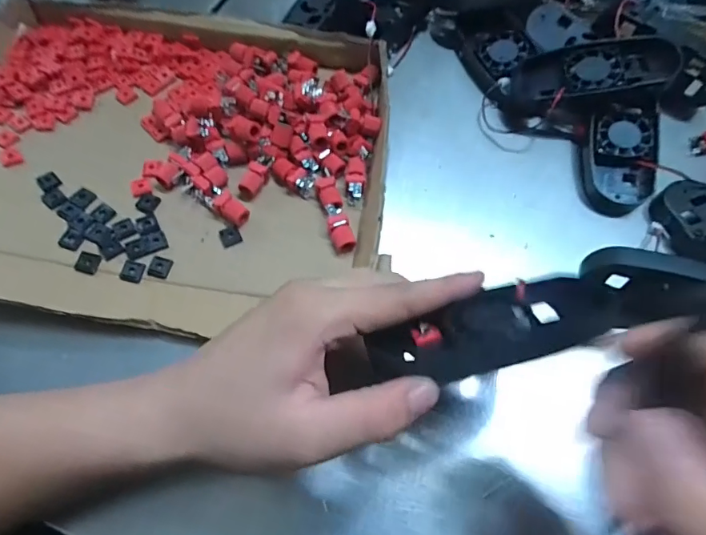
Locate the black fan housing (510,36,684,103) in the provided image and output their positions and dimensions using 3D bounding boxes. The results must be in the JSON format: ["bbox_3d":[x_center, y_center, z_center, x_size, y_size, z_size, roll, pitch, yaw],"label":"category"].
[{"bbox_3d":[0.184,-0.153,0.357,0.116,0.015,0.052,-4,62,16],"label":"black fan housing"}]

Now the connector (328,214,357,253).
[{"bbox_3d":[-0.008,-0.023,0.320,0.015,0.011,0.025,-13,65,-8],"label":"connector"}]

